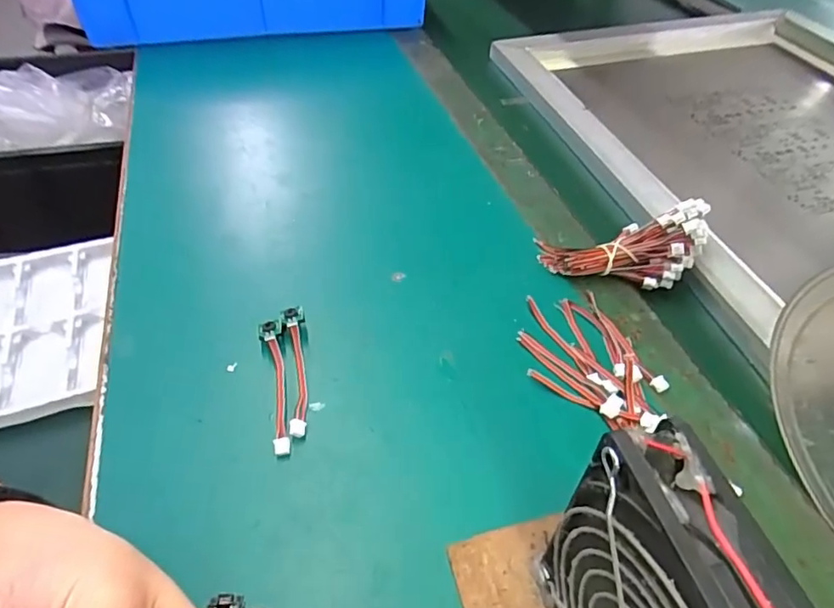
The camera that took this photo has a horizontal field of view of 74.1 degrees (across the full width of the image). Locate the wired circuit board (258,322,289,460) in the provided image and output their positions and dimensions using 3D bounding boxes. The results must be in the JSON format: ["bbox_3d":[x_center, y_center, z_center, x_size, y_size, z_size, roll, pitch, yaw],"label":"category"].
[{"bbox_3d":[-0.080,0.044,0.315,0.012,0.011,0.085,-11,47,-11],"label":"wired circuit board"}]

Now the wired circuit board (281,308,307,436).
[{"bbox_3d":[-0.071,0.036,0.321,0.012,0.011,0.086,-7,46,-8],"label":"wired circuit board"}]

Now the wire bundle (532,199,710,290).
[{"bbox_3d":[0.147,-0.038,0.388,0.118,0.039,0.043,-11,45,8],"label":"wire bundle"}]

